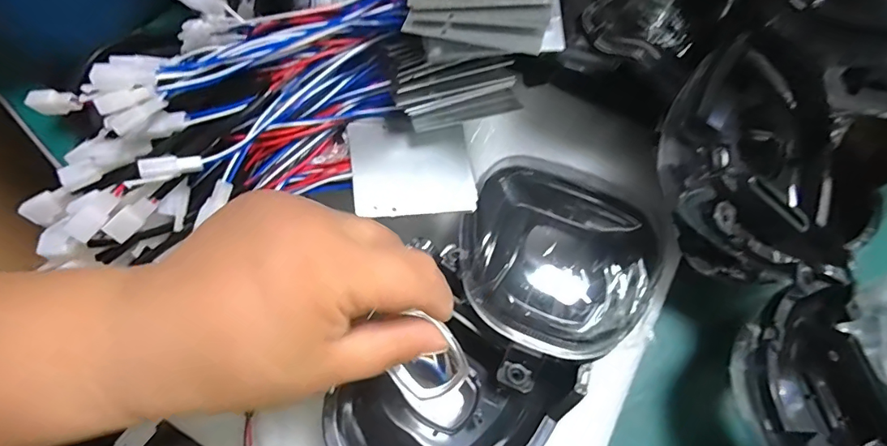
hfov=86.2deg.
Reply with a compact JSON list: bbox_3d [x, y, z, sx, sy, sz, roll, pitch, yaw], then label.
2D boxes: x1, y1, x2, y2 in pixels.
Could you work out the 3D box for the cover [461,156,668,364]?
[{"bbox_3d":[0.071,0.015,0.282,0.117,0.035,0.120,24,70,8],"label":"cover"}]

